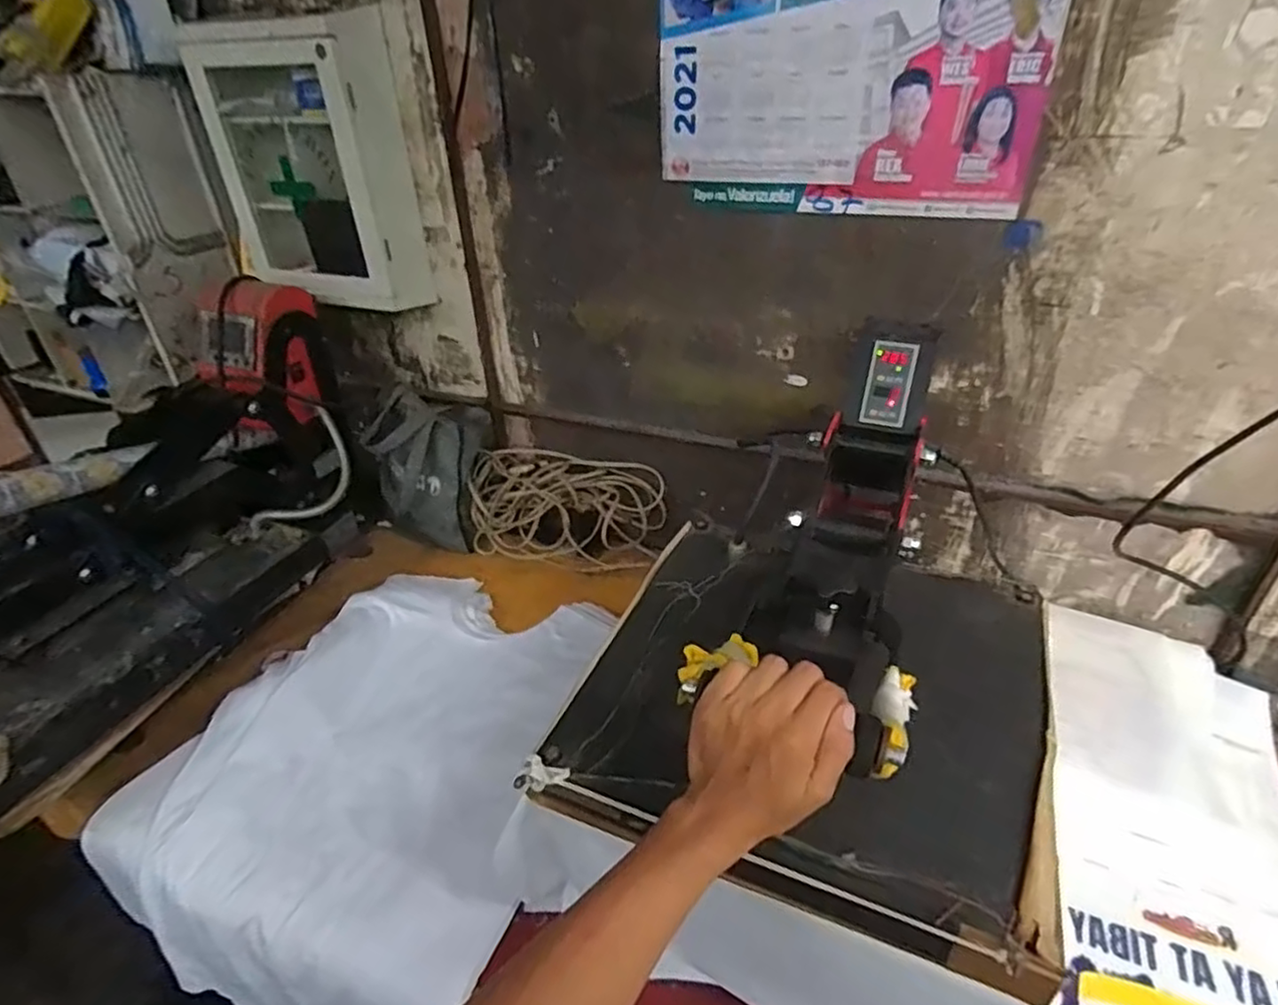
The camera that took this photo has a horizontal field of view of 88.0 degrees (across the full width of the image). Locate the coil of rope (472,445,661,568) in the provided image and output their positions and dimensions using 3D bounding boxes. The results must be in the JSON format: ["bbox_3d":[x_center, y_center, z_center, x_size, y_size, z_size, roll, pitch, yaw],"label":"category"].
[{"bbox_3d":[-0.133,0.019,1.224,0.343,0.137,0.179,11,37,19],"label":"coil of rope"}]

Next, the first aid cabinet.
[{"bbox_3d":[-0.540,-0.531,1.082,0.345,0.394,0.120,9,35,17],"label":"first aid cabinet"}]

